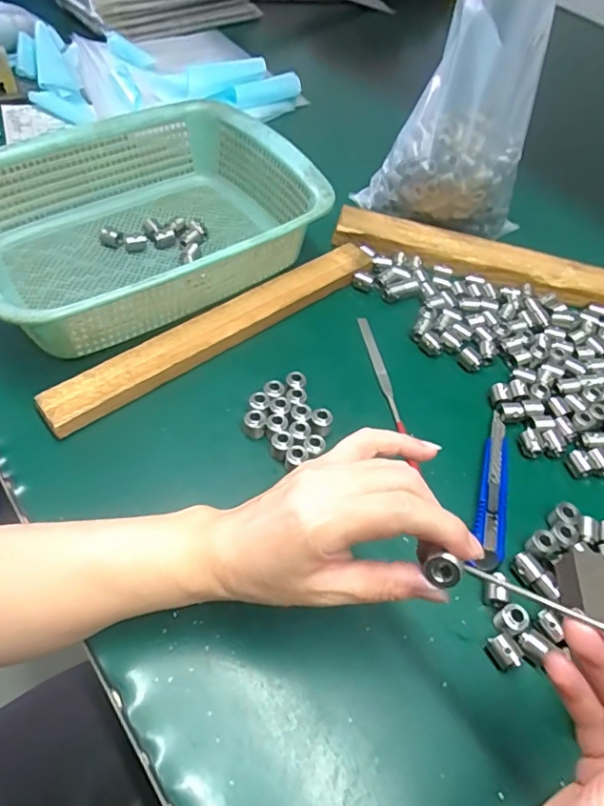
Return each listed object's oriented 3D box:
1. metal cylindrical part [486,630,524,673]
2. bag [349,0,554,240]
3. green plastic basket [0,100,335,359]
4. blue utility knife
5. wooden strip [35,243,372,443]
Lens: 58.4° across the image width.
[{"bbox_3d":[0.118,0.143,0.312,0.014,0.012,0.018,-20,59,-18],"label":"metal cylindrical part"},{"bbox_3d":[0.144,-0.260,0.491,0.156,0.200,0.086,23,56,11],"label":"bag"},{"bbox_3d":[-0.143,-0.156,0.468,0.283,0.078,0.219,-29,62,-23],"label":"green plastic basket"},{"bbox_3d":[0.136,0.059,0.381,0.021,0.009,0.127,17,55,7],"label":"blue utility knife"},{"bbox_3d":[-0.060,-0.065,0.442,0.308,0.017,0.035,-33,64,-24],"label":"wooden strip"}]

